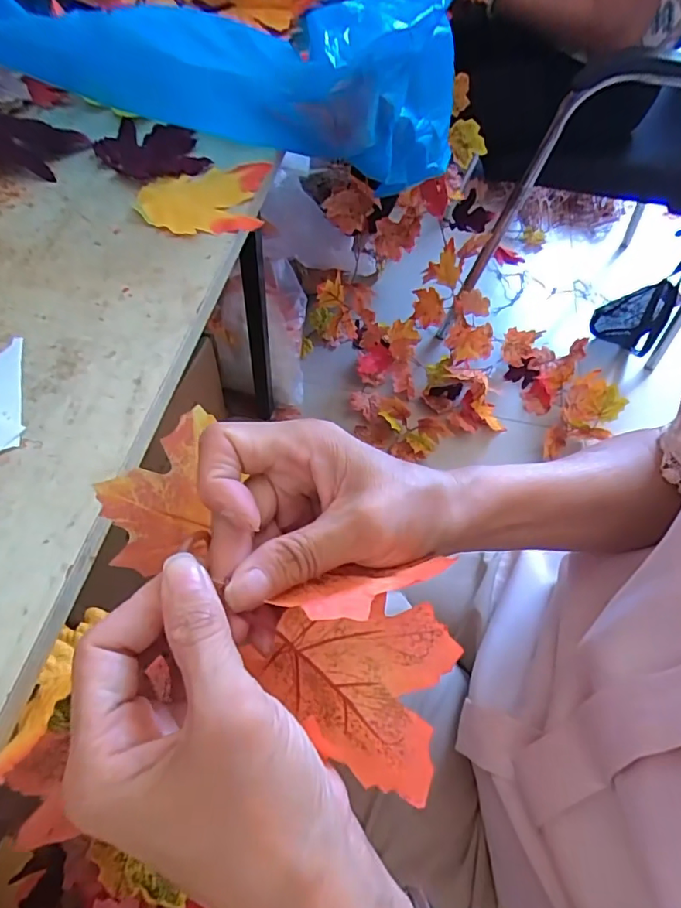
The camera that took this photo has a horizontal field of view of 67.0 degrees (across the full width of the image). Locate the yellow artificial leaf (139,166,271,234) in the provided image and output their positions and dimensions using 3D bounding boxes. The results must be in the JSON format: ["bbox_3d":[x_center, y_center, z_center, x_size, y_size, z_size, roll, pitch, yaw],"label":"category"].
[{"bbox_3d":[-0.096,-0.180,0.363,0.089,0.005,0.070,-6,59,-8],"label":"yellow artificial leaf"}]

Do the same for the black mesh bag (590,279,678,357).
[{"bbox_3d":[0.691,-0.325,1.210,0.146,0.222,0.071,30,61,14],"label":"black mesh bag"}]

